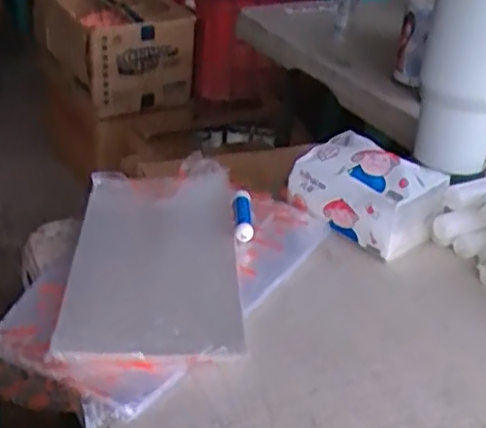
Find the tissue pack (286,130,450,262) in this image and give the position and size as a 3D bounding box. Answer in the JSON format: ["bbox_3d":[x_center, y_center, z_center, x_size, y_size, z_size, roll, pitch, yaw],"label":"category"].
[{"bbox_3d":[0.114,-0.022,0.652,0.124,0.075,0.088,29,38,35],"label":"tissue pack"}]

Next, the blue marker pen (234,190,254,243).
[{"bbox_3d":[0.000,0.003,0.625,0.016,0.017,0.071,3,31,-3],"label":"blue marker pen"}]

